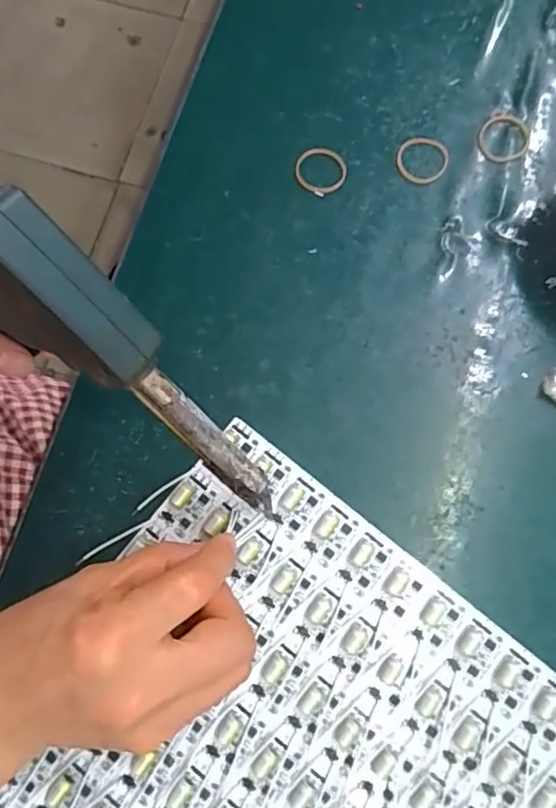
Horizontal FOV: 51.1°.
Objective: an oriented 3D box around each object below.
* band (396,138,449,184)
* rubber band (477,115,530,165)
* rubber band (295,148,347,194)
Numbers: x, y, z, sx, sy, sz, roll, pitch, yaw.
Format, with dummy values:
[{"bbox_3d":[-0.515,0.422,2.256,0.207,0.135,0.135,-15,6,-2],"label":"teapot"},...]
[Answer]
[{"bbox_3d":[0.086,-0.146,0.346,0.030,0.004,0.032,0,78,1],"label":"band"},{"bbox_3d":[0.134,-0.159,0.345,0.029,0.004,0.032,21,79,5],"label":"rubber band"},{"bbox_3d":[0.026,-0.139,0.345,0.031,0.005,0.027,14,78,4],"label":"rubber band"}]

